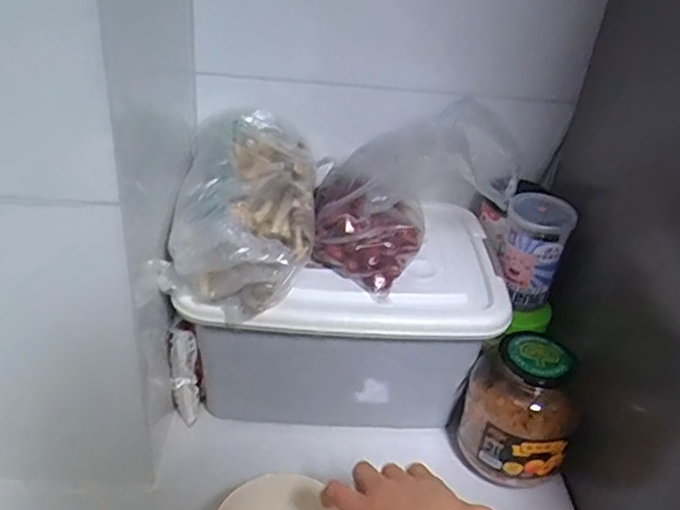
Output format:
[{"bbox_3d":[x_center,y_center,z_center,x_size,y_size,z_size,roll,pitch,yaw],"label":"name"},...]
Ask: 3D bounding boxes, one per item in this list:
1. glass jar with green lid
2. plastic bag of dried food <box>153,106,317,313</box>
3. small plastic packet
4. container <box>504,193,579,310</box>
[{"bbox_3d":[0.202,0.180,0.731,0.126,0.161,0.106,19,35,17],"label":"glass jar with green lid"},{"bbox_3d":[-0.103,-0.051,0.709,0.148,0.113,0.246,7,34,1],"label":"plastic bag of dried food"},{"bbox_3d":[-0.181,0.139,0.748,0.038,0.142,0.028,0,34,-11],"label":"small plastic packet"},{"bbox_3d":[0.237,-0.008,0.785,0.075,0.119,0.069,5,34,-3],"label":"container"}]

